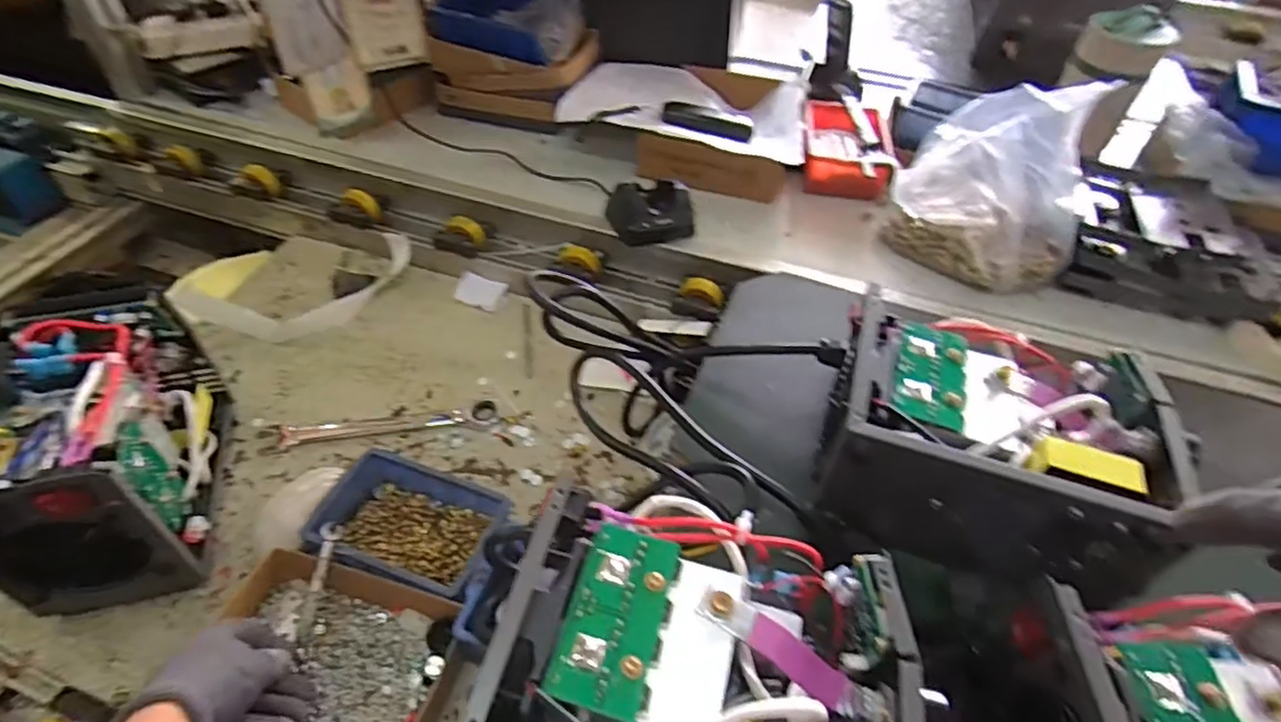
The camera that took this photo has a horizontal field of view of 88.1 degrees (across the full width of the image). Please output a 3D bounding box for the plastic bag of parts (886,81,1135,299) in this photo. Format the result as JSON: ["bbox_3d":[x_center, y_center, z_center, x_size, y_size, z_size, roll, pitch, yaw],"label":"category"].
[{"bbox_3d":[0.348,-0.177,0.650,0.180,0.183,0.102,19,50,14],"label":"plastic bag of parts"}]

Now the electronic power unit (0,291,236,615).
[{"bbox_3d":[-0.427,0.072,0.534,0.106,0.158,0.213,-12,49,-13],"label":"electronic power unit"}]

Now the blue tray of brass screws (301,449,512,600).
[{"bbox_3d":[-0.188,0.141,0.560,0.150,0.053,0.105,17,49,13],"label":"blue tray of brass screws"}]

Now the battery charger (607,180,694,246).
[{"bbox_3d":[0.013,-0.165,0.726,0.091,0.045,0.060,-7,48,-9],"label":"battery charger"}]

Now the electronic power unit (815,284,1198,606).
[{"bbox_3d":[0.249,0.053,0.475,0.208,0.100,0.167,14,49,10],"label":"electronic power unit"}]

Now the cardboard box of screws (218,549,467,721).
[{"bbox_3d":[-0.224,0.221,0.477,0.178,0.032,0.130,14,49,10],"label":"cardboard box of screws"}]

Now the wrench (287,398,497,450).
[{"bbox_3d":[-0.245,0.063,0.655,0.203,0.006,0.030,-5,48,-7],"label":"wrench"}]

